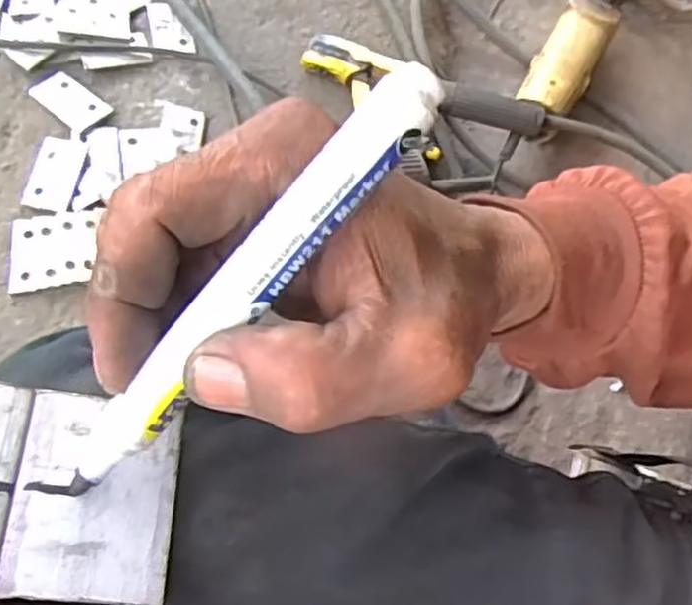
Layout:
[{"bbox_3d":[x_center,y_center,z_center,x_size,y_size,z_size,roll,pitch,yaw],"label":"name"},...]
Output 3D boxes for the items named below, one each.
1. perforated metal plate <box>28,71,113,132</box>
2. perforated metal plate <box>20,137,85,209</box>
[{"bbox_3d":[-0.255,-0.186,0.677,0.074,0.005,0.039,37,66,10],"label":"perforated metal plate"},{"bbox_3d":[-0.257,-0.114,0.643,0.043,0.008,0.074,8,64,-4],"label":"perforated metal plate"}]

